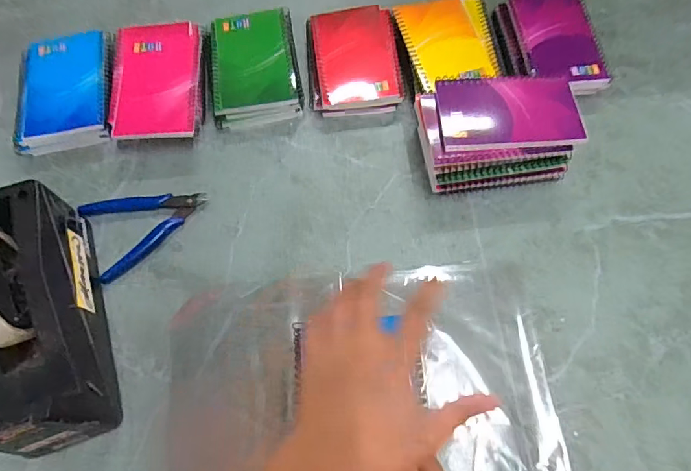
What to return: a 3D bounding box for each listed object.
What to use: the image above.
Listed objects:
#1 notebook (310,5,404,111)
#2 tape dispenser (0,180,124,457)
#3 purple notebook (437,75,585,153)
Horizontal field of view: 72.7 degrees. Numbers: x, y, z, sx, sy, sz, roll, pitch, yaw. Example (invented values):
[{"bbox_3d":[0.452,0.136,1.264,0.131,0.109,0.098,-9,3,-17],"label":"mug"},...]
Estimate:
[{"bbox_3d":[0.012,-0.203,0.531,0.091,0.011,0.130,-6,69,4],"label":"notebook"},{"bbox_3d":[-0.254,0.064,0.384,0.077,0.117,0.205,-20,68,-7],"label":"tape dispenser"},{"bbox_3d":[0.155,-0.124,0.449,0.129,0.009,0.091,-3,68,-1],"label":"purple notebook"}]

